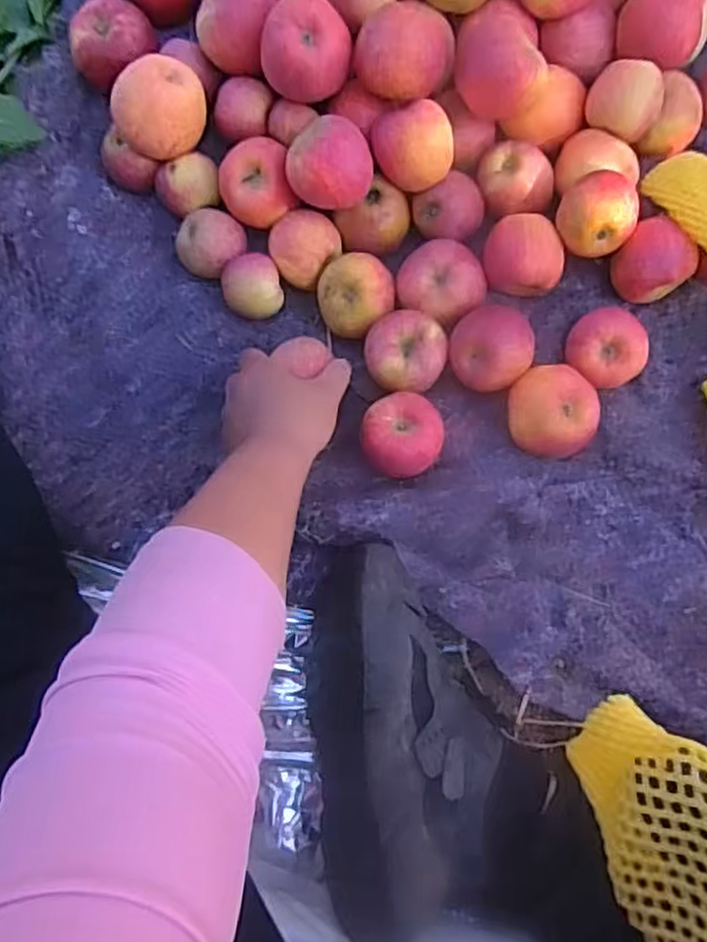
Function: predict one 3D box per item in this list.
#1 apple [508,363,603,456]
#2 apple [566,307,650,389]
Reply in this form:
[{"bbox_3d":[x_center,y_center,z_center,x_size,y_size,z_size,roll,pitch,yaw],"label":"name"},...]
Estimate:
[{"bbox_3d":[0.169,-0.048,0.620,0.075,0.062,0.069,0,77,1],"label":"apple"},{"bbox_3d":[0.220,-0.105,0.632,0.066,0.054,0.066,0,77,2],"label":"apple"}]

